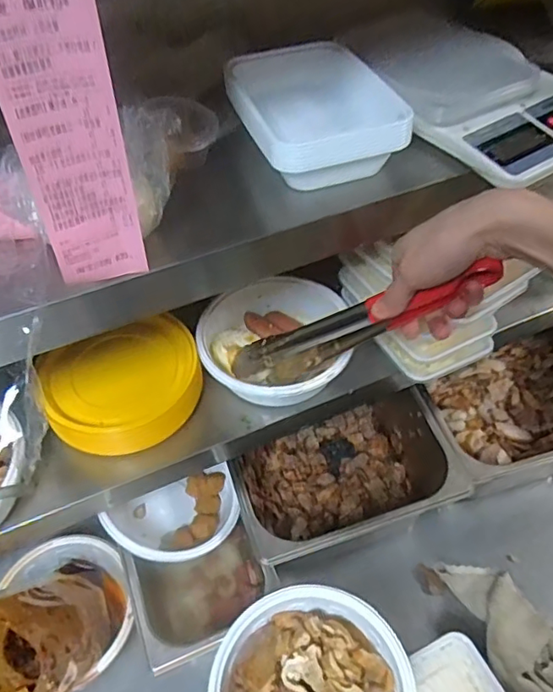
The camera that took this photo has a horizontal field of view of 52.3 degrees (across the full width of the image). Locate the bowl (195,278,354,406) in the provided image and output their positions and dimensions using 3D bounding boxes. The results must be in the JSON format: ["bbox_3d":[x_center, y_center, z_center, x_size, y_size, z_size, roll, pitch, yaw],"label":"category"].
[{"bbox_3d":[-0.004,0.000,0.633,0.160,0.055,0.170,-1,50,1],"label":"bowl"}]

